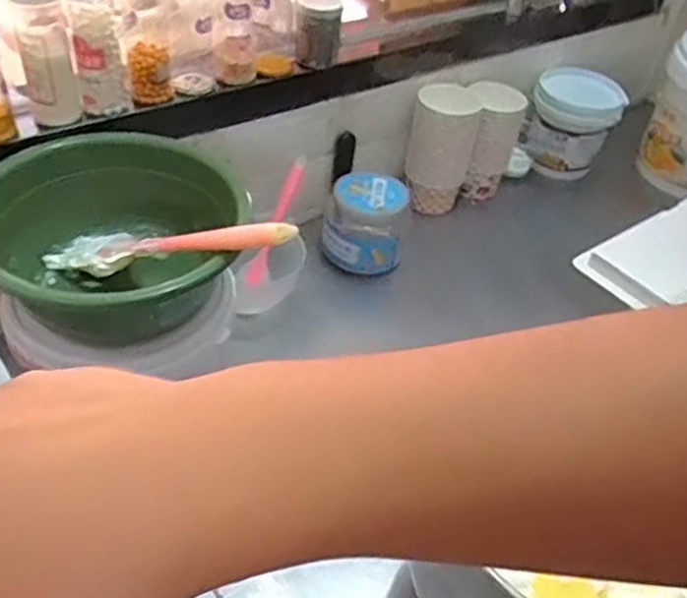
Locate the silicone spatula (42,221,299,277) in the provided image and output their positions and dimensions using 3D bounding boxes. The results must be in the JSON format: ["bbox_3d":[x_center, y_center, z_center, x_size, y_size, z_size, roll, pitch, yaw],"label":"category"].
[{"bbox_3d":[-0.155,-0.044,0.607,0.275,0.022,0.052,-2,35,31],"label":"silicone spatula"}]

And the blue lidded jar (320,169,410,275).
[{"bbox_3d":[0.027,-0.098,0.879,0.095,0.100,0.088,4,42,-4],"label":"blue lidded jar"}]

